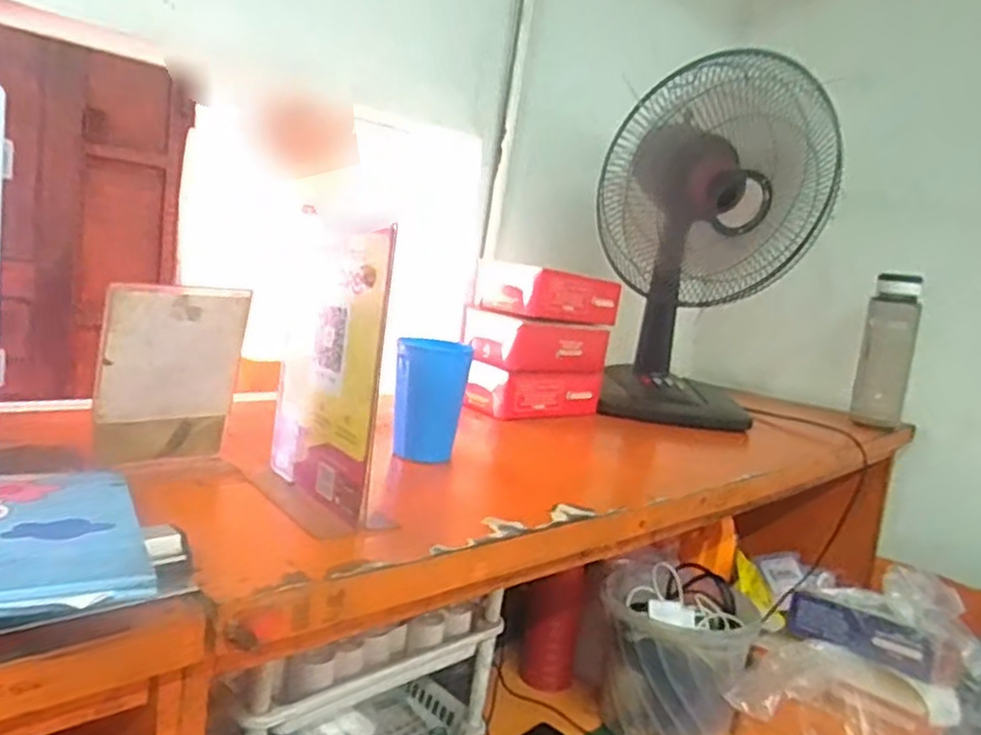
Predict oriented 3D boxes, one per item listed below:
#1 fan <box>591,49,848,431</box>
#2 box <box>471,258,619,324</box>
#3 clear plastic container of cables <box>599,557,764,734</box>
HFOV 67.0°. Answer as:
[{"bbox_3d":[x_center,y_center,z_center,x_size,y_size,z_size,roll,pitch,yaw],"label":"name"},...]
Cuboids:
[{"bbox_3d":[0.298,-0.139,1.050,0.303,0.449,0.240,8,7,7],"label":"fan"},{"bbox_3d":[0.075,-0.097,0.974,0.116,0.059,0.175,14,10,43],"label":"box"},{"bbox_3d":[0.239,0.387,1.005,0.207,0.179,0.196,7,7,4],"label":"clear plastic container of cables"}]

